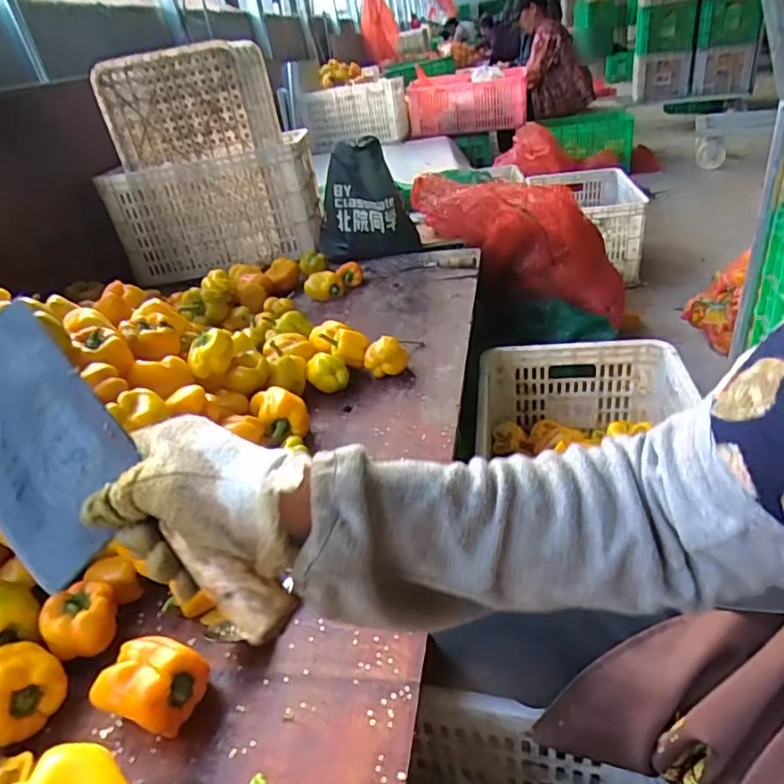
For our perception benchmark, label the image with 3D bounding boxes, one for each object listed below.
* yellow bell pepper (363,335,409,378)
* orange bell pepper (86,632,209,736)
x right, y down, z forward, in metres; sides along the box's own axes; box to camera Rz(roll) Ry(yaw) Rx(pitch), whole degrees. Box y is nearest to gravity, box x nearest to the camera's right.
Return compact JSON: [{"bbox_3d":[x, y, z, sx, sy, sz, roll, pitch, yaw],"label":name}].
[{"bbox_3d":[-0.010,-0.062,1.027,0.077,0.070,0.059,-8,32,1],"label":"yellow bell pepper"},{"bbox_3d":[-0.218,0.266,0.525,0.077,0.069,0.065,5,35,21],"label":"orange bell pepper"}]

